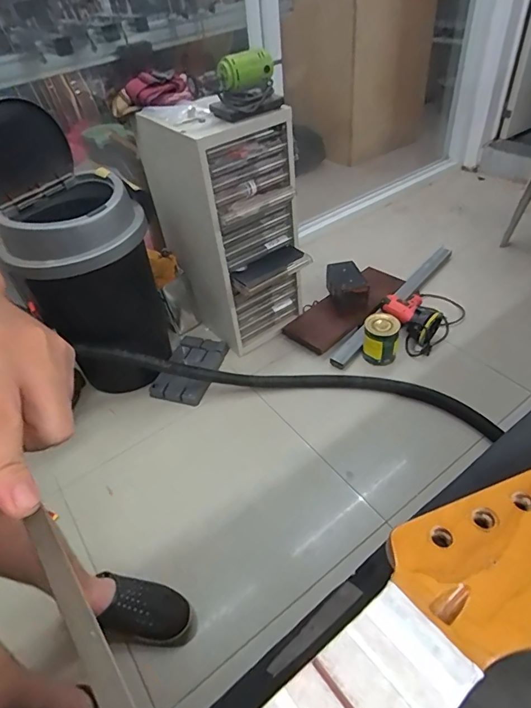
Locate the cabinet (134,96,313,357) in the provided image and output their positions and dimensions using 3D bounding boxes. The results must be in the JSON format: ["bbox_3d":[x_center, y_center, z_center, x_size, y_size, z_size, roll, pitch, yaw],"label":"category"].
[{"bbox_3d":[-0.110,-0.375,1.362,0.291,0.705,0.410,-32,49,-24],"label":"cabinet"}]

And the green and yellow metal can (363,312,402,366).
[{"bbox_3d":[0.365,-0.045,1.402,0.106,0.139,0.098,-4,44,4],"label":"green and yellow metal can"}]

